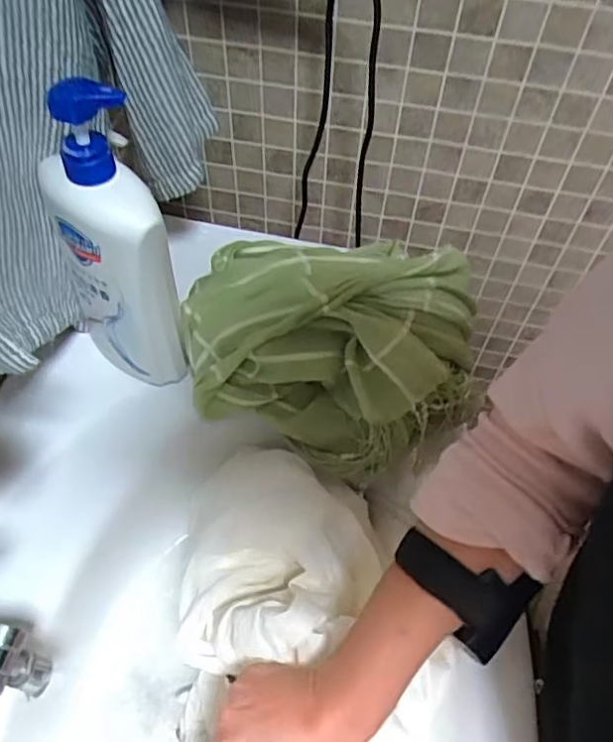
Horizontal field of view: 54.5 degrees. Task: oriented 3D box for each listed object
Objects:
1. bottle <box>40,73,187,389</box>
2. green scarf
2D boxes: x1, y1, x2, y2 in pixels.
[{"bbox_3d":[-0.160,-0.096,0.489,0.080,0.270,0.105,-25,60,-17],"label":"bottle"},{"bbox_3d":[0.022,-0.018,0.542,0.255,0.121,0.165,2,56,-1],"label":"green scarf"}]

